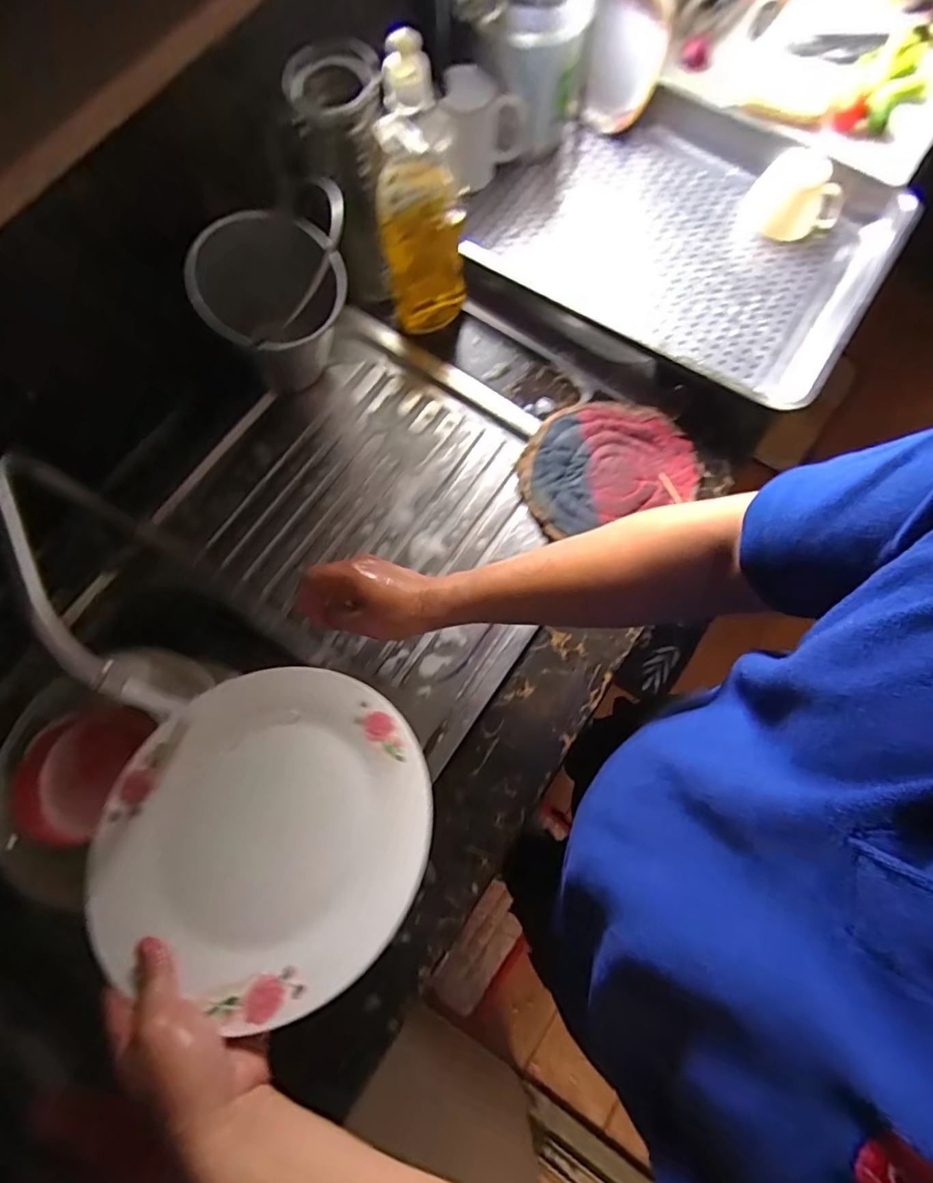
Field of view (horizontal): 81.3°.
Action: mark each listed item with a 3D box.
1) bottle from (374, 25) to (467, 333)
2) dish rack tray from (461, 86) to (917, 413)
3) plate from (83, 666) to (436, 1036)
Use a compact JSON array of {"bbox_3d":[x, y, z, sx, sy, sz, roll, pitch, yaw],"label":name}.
[{"bbox_3d":[-0.047,-0.380,0.536,0.085,0.283,0.053,-10,75,-4],"label":"bottle"},{"bbox_3d":[0.262,-0.455,0.665,0.464,0.065,0.384,33,79,8],"label":"dish rack tray"},{"bbox_3d":[-0.149,0.171,0.412,0.235,0.023,0.224,-1,58,2],"label":"plate"}]

